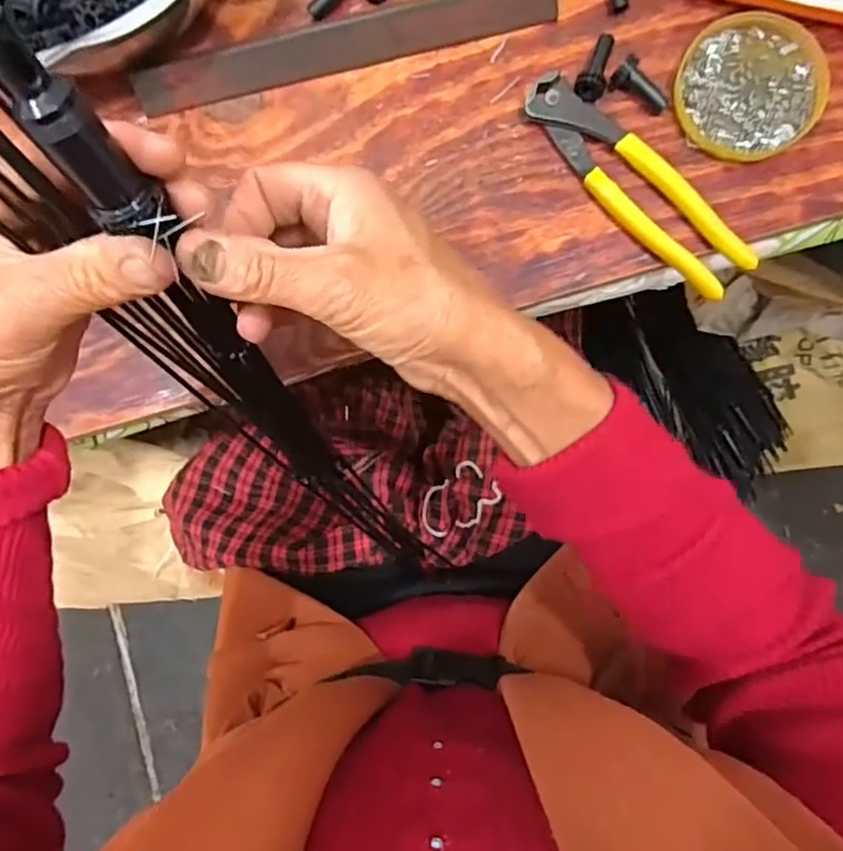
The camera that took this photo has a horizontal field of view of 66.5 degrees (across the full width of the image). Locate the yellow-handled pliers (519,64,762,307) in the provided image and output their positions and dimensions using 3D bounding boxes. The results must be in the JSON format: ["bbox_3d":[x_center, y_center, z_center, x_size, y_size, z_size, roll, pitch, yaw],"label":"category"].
[{"bbox_3d":[0.125,-0.143,0.379,0.039,0.014,0.163,-43,83,-1],"label":"yellow-handled pliers"}]

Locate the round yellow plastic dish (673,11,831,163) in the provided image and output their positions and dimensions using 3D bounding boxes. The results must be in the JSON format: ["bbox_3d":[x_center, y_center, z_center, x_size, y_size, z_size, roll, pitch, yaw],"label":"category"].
[{"bbox_3d":[0.194,-0.202,0.380,0.081,0.009,0.085,0,84,4],"label":"round yellow plastic dish"}]

